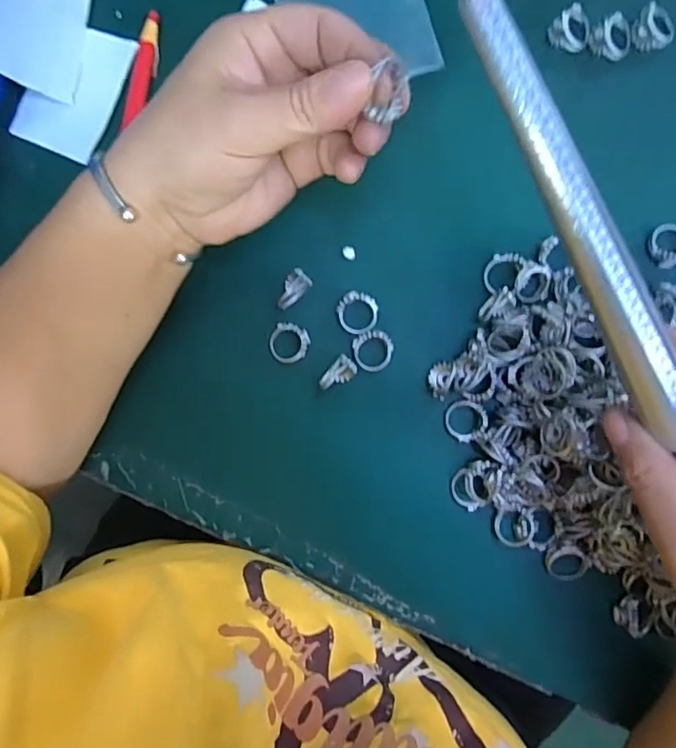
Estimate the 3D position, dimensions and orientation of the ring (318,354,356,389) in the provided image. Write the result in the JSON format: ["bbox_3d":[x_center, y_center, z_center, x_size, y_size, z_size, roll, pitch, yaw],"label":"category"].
[{"bbox_3d":[0.000,0.001,0.305,0.021,0.014,0.012,-44,88,1],"label":"ring"}]

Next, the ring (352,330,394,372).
[{"bbox_3d":[0.020,-0.013,0.304,0.022,0.007,0.022,0,90,2],"label":"ring"}]

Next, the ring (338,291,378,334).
[{"bbox_3d":[0.011,-0.034,0.302,0.022,0.007,0.023,0,90,2],"label":"ring"}]

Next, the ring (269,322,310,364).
[{"bbox_3d":[-0.027,-0.017,0.304,0.021,0.008,0.022,0,90,2],"label":"ring"}]

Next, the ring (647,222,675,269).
[{"bbox_3d":[0.183,-0.072,0.303,0.024,0.004,0.022,0,90,2],"label":"ring"}]

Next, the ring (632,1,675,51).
[{"bbox_3d":[0.173,-0.189,0.303,0.021,0.007,0.022,0,90,2],"label":"ring"}]

